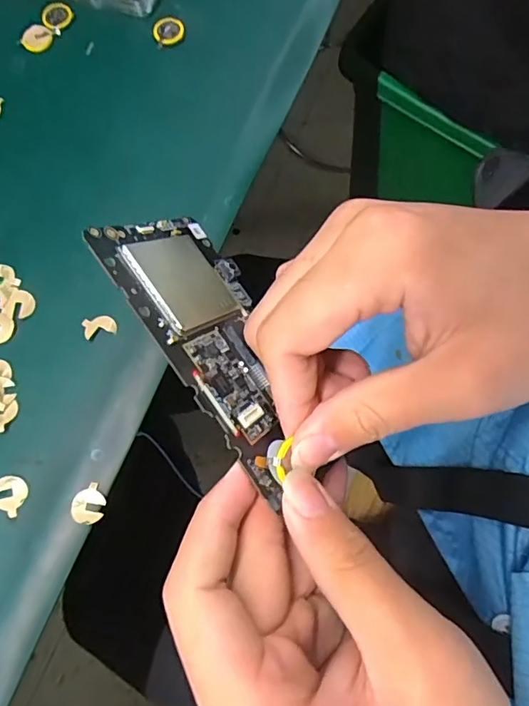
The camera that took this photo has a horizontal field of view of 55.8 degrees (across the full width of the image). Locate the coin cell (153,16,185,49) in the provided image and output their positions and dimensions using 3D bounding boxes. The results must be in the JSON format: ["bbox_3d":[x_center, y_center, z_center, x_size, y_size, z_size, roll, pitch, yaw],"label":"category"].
[{"bbox_3d":[-0.063,-0.211,0.326,0.020,0.004,0.019,-13,77,-2],"label":"coin cell"}]

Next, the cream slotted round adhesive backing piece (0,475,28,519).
[{"bbox_3d":[-0.134,0.074,0.261,0.017,0.004,0.019,23,78,6],"label":"cream slotted round adhesive backing piece"}]

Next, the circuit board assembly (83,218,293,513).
[{"bbox_3d":[-0.016,-0.007,0.199,0.005,0.064,0.112,-37,86,37],"label":"circuit board assembly"}]

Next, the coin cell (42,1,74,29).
[{"bbox_3d":[-0.138,-0.226,0.333,0.020,0.004,0.018,-23,78,-5],"label":"coin cell"}]

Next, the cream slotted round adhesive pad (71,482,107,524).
[{"bbox_3d":[-0.091,0.079,0.260,0.017,0.004,0.017,1,72,-4],"label":"cream slotted round adhesive pad"}]

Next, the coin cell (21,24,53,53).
[{"bbox_3d":[-0.150,-0.208,0.330,0.020,0.004,0.019,0,77,1],"label":"coin cell"}]

